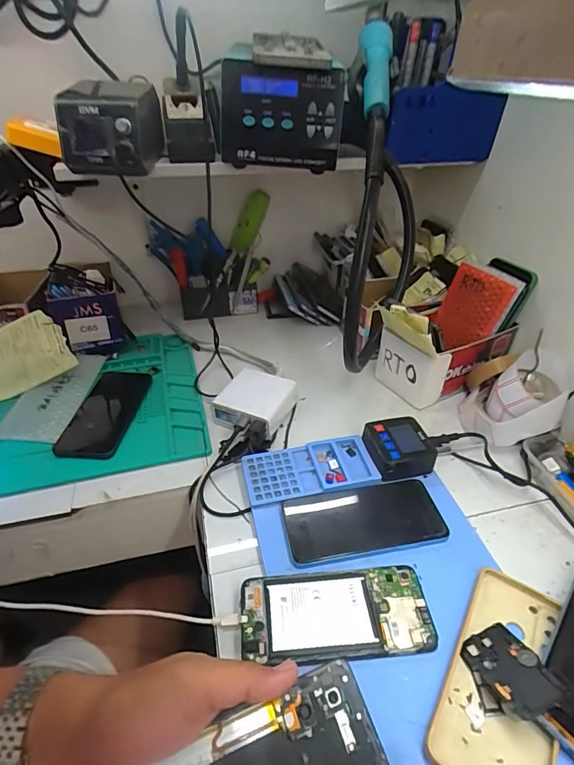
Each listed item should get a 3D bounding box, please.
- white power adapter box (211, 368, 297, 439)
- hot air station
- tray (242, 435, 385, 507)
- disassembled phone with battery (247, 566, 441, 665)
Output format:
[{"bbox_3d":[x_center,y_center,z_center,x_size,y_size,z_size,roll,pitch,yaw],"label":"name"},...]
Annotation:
[{"bbox_3d":[-0.045,0.029,0.571,0.087,0.037,0.097,18,41,22],"label":"white power adapter box"},{"bbox_3d":[-0.016,-0.362,0.554,0.158,0.122,0.180,-1,37,-1],"label":"hot air station"},{"bbox_3d":[0.027,0.104,0.495,0.149,0.017,0.072,-8,38,-10],"label":"tray"},{"bbox_3d":[0.042,0.200,0.368,0.158,0.010,0.070,-3,37,-5],"label":"disassembled phone with battery"}]

